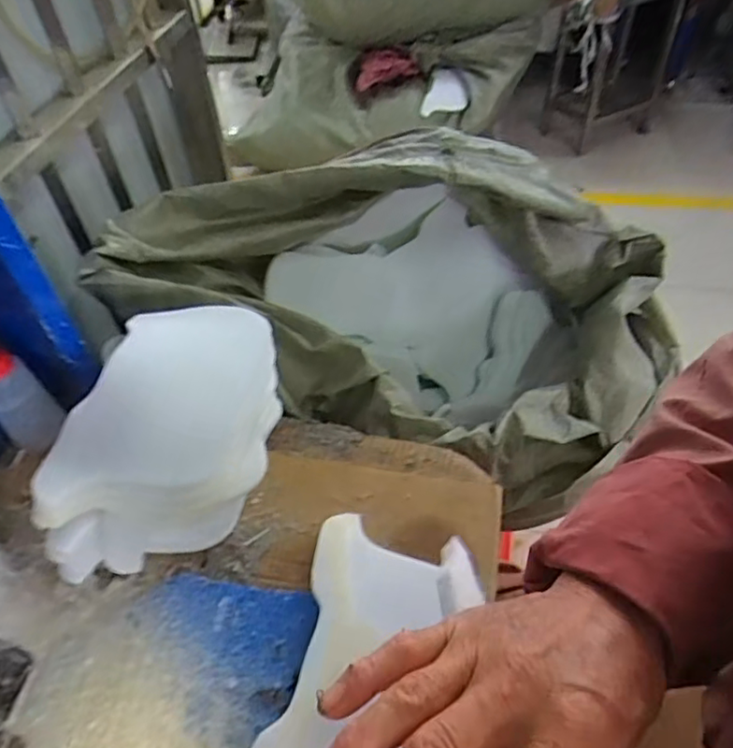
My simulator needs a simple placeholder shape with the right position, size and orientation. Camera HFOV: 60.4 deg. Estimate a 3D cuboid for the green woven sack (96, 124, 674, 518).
[{"bbox_3d":[0.072,-0.075,0.797,0.572,0.356,0.417,13,50,14],"label":"green woven sack"}]

